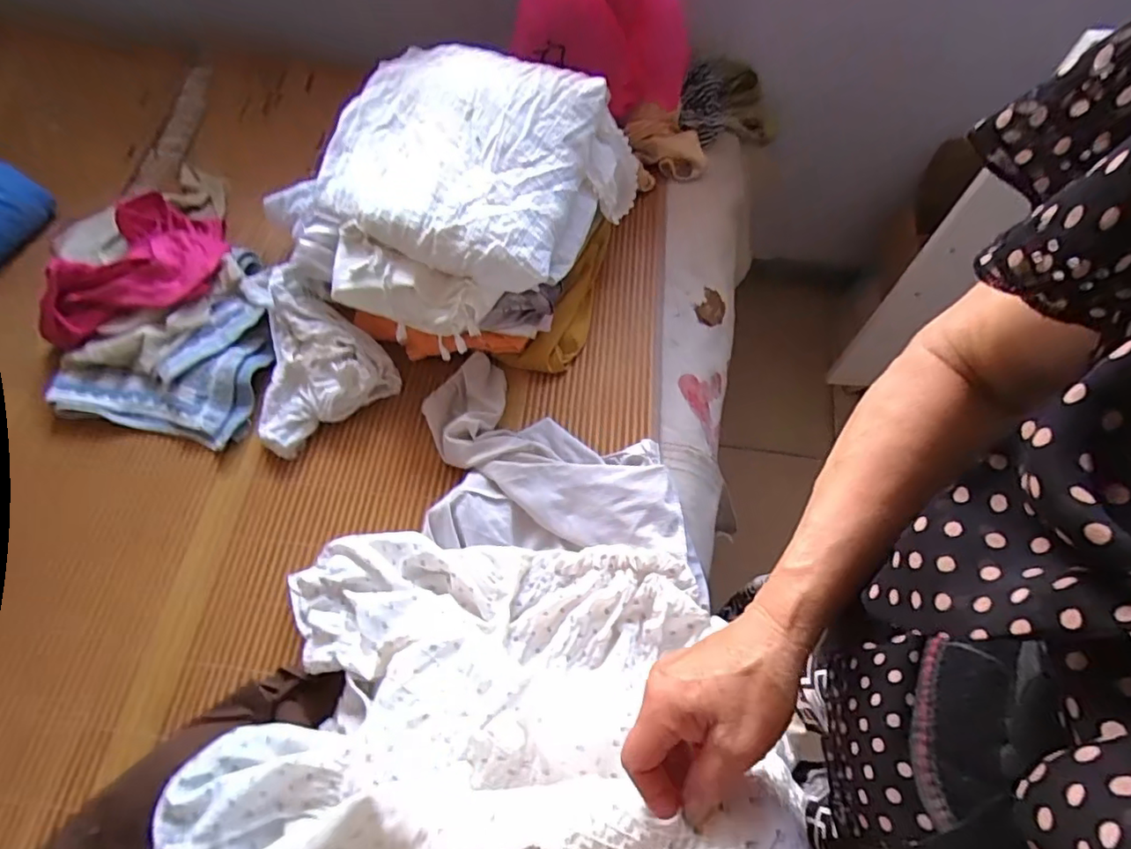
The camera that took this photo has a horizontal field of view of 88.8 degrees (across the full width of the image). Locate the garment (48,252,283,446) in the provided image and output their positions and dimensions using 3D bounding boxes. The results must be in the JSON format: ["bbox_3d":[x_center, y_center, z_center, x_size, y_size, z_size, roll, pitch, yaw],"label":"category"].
[{"bbox_3d":[-0.452,-0.071,0.706,0.213,0.038,0.279,41,71,17],"label":"garment"}]

